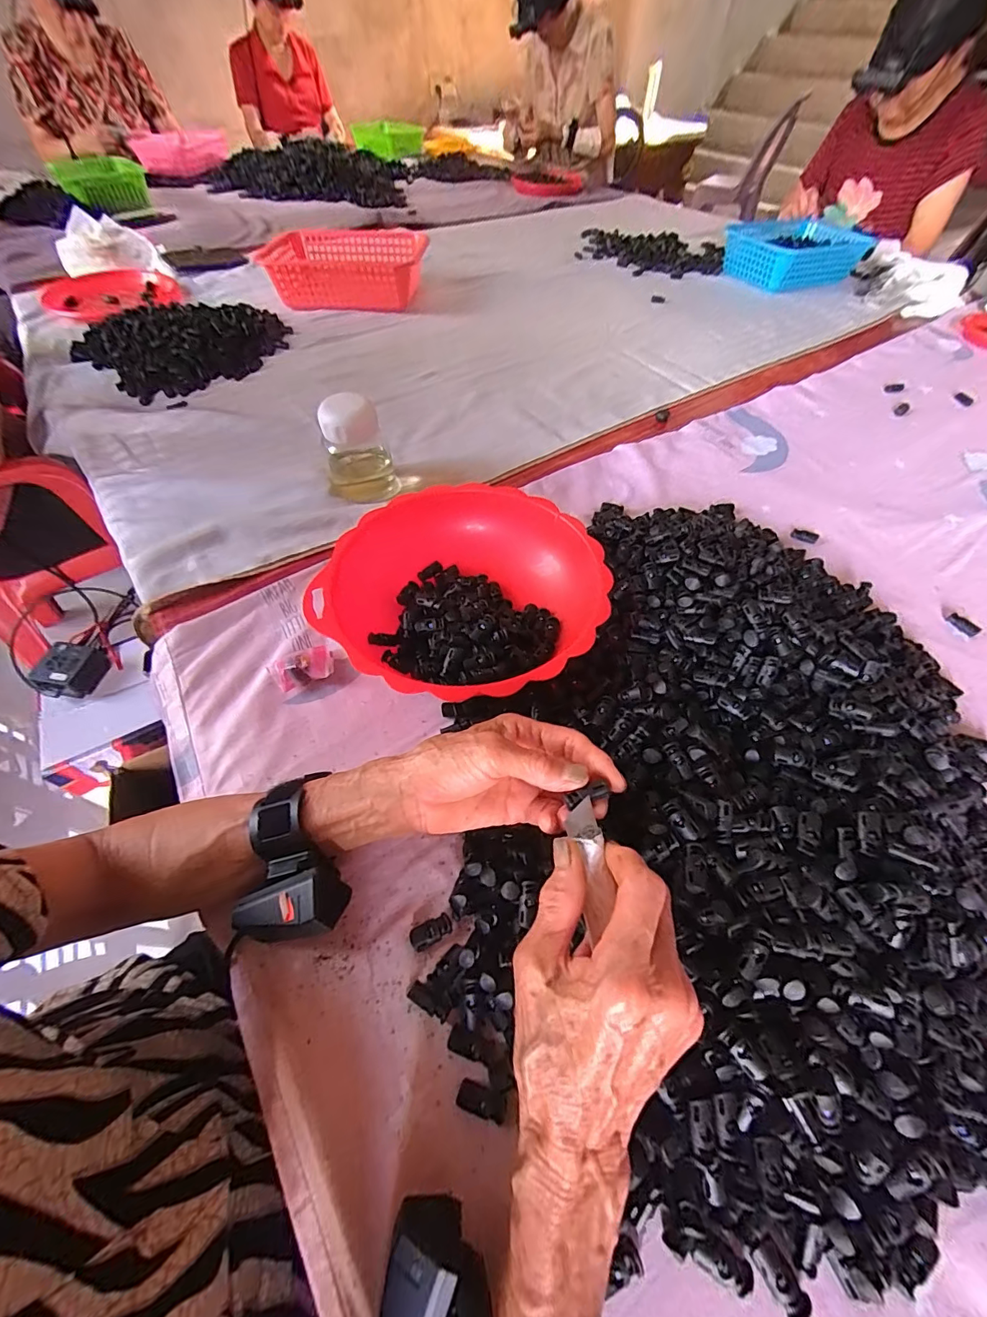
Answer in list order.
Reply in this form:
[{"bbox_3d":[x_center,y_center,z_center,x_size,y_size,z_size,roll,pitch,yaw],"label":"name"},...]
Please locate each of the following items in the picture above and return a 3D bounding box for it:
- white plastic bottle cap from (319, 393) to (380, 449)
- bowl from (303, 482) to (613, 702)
[{"bbox_3d":[-0.161,-0.266,0.515,0.049,0.038,0.048,0,54,0],"label":"white plastic bottle cap"},{"bbox_3d":[-0.025,-0.057,0.428,0.228,0.066,0.234,0,54,0],"label":"bowl"}]

